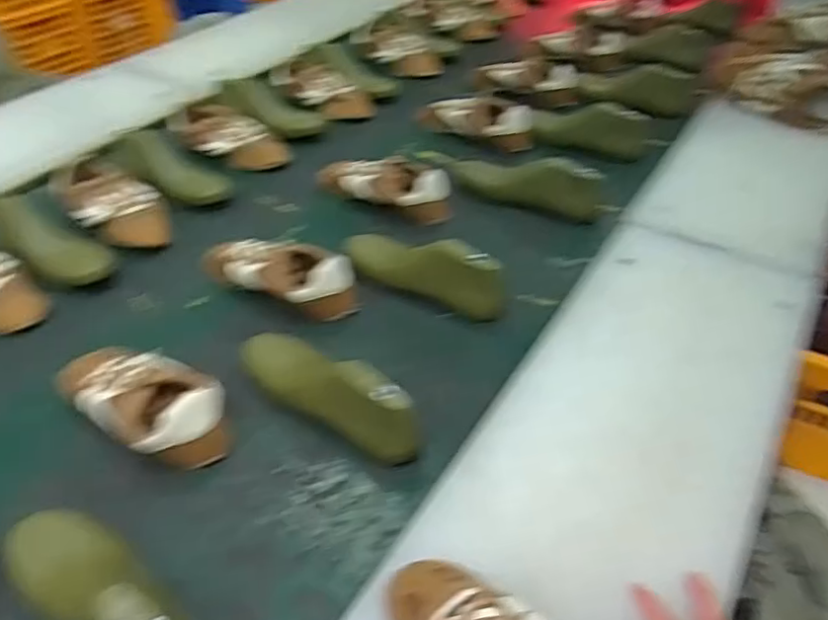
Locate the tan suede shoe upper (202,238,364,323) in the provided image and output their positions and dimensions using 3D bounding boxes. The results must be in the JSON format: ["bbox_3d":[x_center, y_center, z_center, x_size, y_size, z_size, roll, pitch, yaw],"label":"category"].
[{"bbox_3d":[-0.177,-0.048,0.821,0.216,0.068,0.079,20,46,20],"label":"tan suede shoe upper"}]

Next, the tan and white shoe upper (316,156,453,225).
[{"bbox_3d":[-0.050,-0.190,0.988,0.220,0.069,0.087,15,45,16],"label":"tan and white shoe upper"}]

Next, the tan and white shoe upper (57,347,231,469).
[{"bbox_3d":[-0.286,0.090,0.668,0.214,0.063,0.091,25,48,25],"label":"tan and white shoe upper"}]

